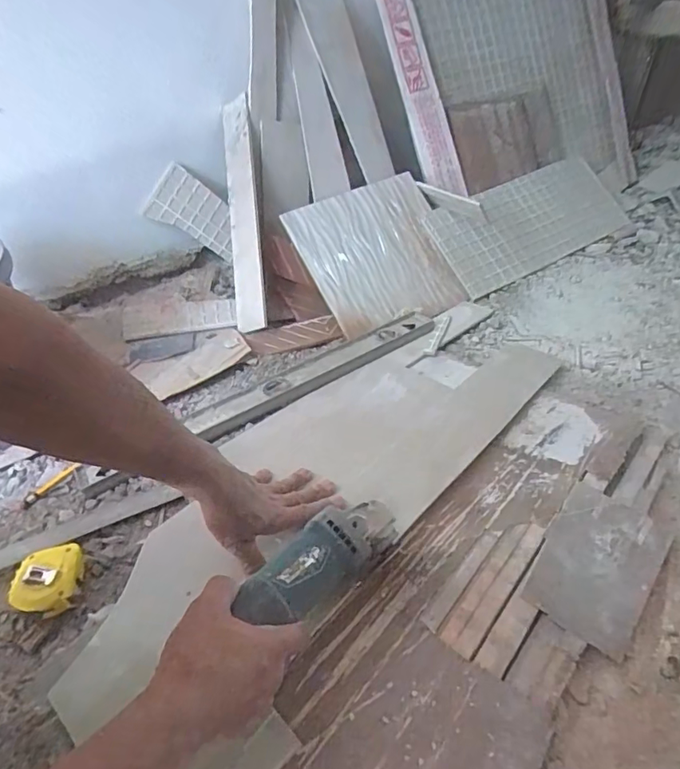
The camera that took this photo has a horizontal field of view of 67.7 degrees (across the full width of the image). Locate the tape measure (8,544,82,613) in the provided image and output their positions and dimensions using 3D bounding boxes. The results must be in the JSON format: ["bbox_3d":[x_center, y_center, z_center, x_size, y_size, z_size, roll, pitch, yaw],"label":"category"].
[{"bbox_3d":[-0.319,0.216,0.559,0.067,0.035,0.070,-5,39,0],"label":"tape measure"}]

